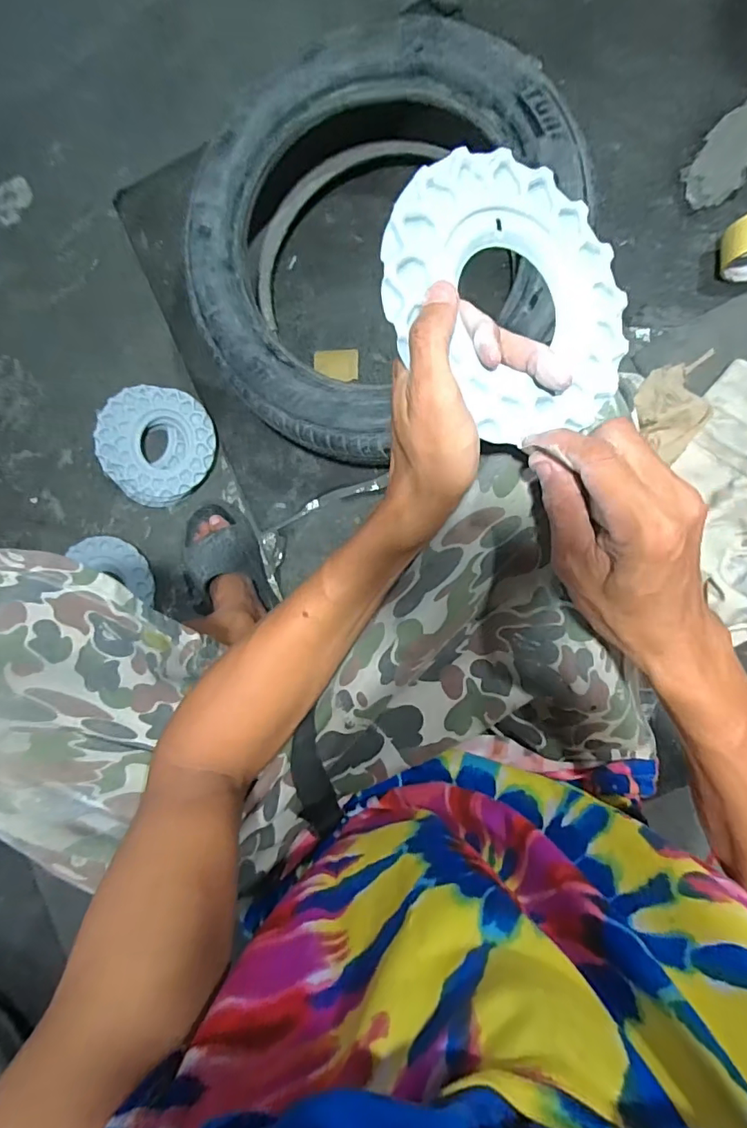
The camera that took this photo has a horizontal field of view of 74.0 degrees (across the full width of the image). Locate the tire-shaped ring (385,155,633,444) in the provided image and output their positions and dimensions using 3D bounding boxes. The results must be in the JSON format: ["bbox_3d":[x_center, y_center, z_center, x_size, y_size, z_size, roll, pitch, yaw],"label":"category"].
[{"bbox_3d":[0.084,-0.155,0.290,0.162,0.009,0.153,1,88,-21],"label":"tire-shaped ring"}]

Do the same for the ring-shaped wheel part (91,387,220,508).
[{"bbox_3d":[-0.351,-0.187,0.792,0.206,0.040,0.179,5,95,5],"label":"ring-shaped wheel part"}]

